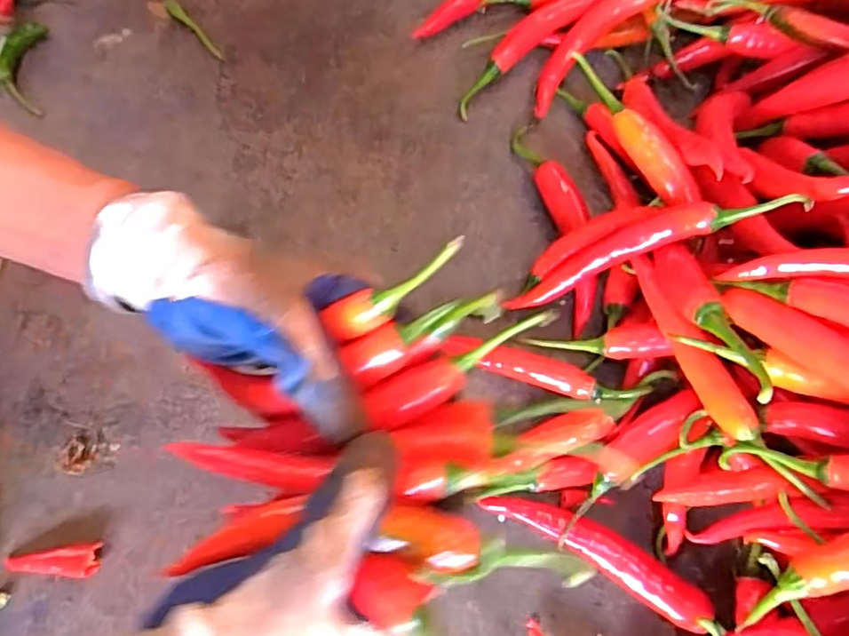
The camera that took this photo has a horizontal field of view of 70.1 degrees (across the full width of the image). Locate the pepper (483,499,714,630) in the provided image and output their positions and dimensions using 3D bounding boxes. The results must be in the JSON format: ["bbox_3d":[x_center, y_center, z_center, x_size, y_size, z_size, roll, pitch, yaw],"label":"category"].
[{"bbox_3d":[0.096,0.129,0.338,0.128,0.020,0.025,28,75,9],"label":"pepper"}]

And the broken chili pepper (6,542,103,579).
[{"bbox_3d":[-0.211,0.139,0.345,0.050,0.007,0.018,-4,73,-1],"label":"broken chili pepper"}]

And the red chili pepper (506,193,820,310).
[{"bbox_3d":[0.120,-0.041,0.344,0.165,0.013,0.026,-23,69,35],"label":"red chili pepper"}]

